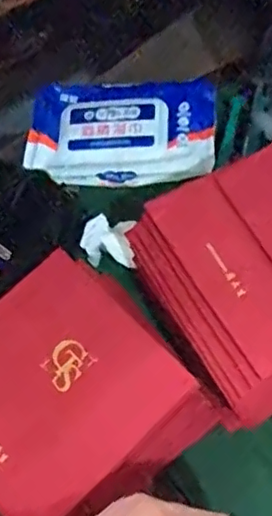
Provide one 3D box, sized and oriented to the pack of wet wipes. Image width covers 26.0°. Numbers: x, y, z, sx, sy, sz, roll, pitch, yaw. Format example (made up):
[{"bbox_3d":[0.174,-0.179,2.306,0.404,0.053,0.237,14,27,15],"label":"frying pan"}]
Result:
[{"bbox_3d":[-0.014,-0.112,0.516,0.164,0.036,0.100,-5,64,0],"label":"pack of wet wipes"}]

